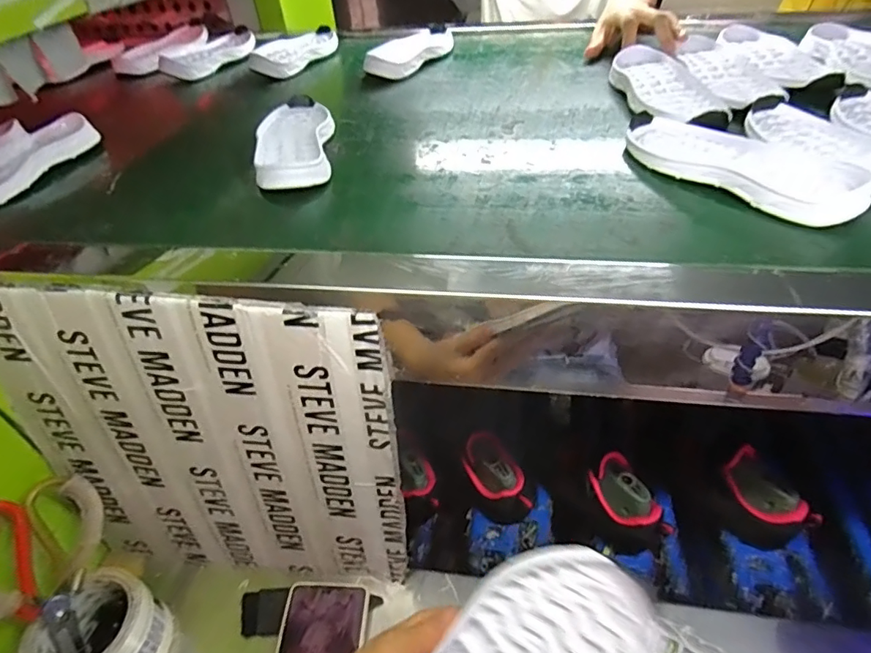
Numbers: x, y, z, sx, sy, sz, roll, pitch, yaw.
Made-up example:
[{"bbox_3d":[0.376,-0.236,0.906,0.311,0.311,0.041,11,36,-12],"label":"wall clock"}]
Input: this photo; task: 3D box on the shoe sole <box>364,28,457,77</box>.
[{"bbox_3d":[-0.028,-0.408,0.737,0.072,0.031,0.190,10,41,19],"label":"shoe sole"}]

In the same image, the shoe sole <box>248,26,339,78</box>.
[{"bbox_3d":[-0.219,-0.435,0.790,0.108,0.030,0.200,-2,39,5],"label":"shoe sole"}]

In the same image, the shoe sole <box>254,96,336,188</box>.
[{"bbox_3d":[-0.144,-0.194,0.518,0.077,0.025,0.200,-12,39,-7],"label":"shoe sole"}]

